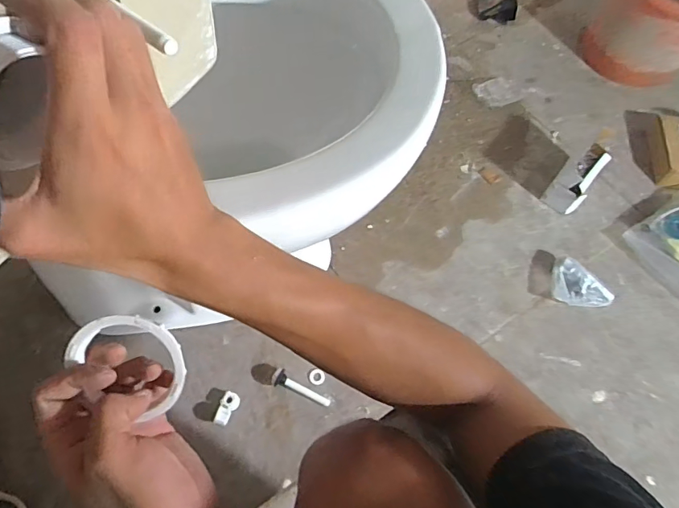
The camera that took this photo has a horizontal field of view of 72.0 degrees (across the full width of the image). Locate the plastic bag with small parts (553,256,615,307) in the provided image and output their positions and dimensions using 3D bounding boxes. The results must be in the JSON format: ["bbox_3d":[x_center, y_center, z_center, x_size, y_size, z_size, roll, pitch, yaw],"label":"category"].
[{"bbox_3d":[0.364,0.055,0.705,0.093,0.032,0.061,34,67,13],"label":"plastic bag with small parts"}]

